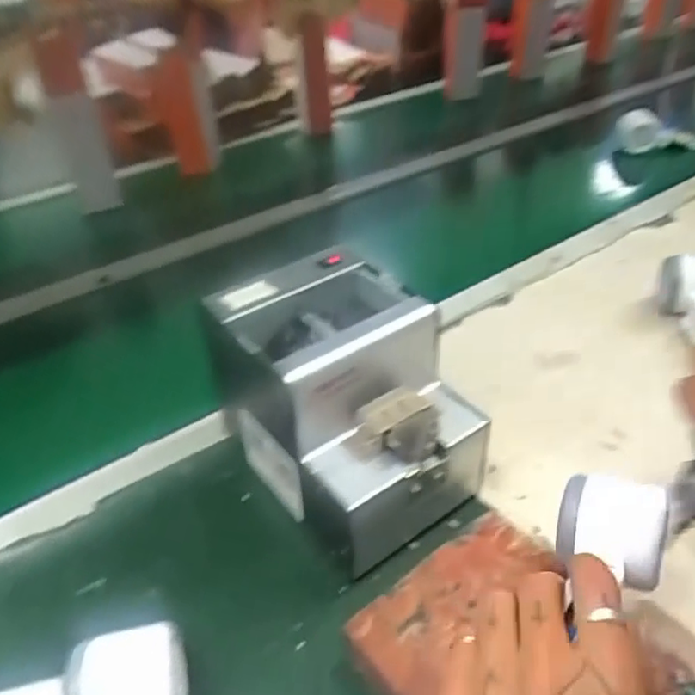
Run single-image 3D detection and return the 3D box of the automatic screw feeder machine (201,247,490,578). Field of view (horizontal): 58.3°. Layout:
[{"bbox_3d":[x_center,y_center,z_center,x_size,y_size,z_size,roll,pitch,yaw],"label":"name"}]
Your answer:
[{"bbox_3d":[-0.001,0.040,0.468,0.128,0.156,0.173,-28,42,-28],"label":"automatic screw feeder machine"}]

